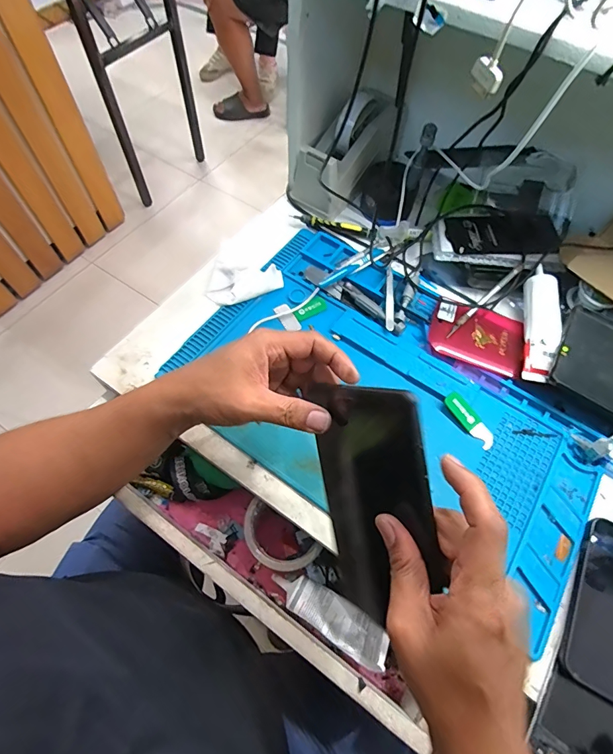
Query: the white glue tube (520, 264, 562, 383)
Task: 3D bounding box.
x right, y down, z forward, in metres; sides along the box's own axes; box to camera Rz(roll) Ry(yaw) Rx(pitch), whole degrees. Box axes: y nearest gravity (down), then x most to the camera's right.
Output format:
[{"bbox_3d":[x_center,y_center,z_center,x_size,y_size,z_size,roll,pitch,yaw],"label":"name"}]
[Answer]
[{"bbox_3d":[0.289,-0.066,0.491,0.038,0.023,0.152,13,62,4],"label":"white glue tube"}]

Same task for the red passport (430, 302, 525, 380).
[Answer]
[{"bbox_3d":[0.217,-0.054,0.505,0.114,0.012,0.090,21,63,5],"label":"red passport"}]

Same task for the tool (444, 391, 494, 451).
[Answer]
[{"bbox_3d":[0.187,0.049,0.456,0.025,0.008,0.071,-30,68,-17],"label":"tool"}]

